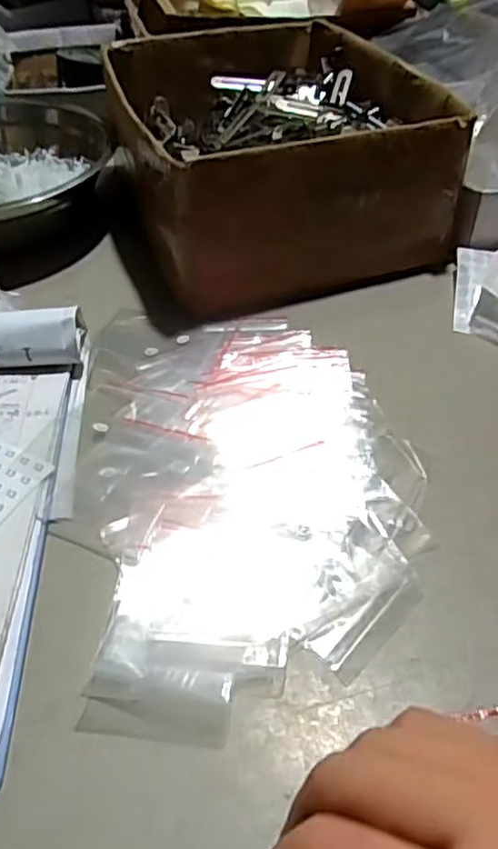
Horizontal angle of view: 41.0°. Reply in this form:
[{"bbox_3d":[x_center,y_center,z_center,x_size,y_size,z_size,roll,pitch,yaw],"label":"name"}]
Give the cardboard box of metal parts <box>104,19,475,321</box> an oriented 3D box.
[{"bbox_3d":[0.016,-0.260,0.624,0.246,0.124,0.307,-13,47,-14],"label":"cardboard box of metal parts"}]

